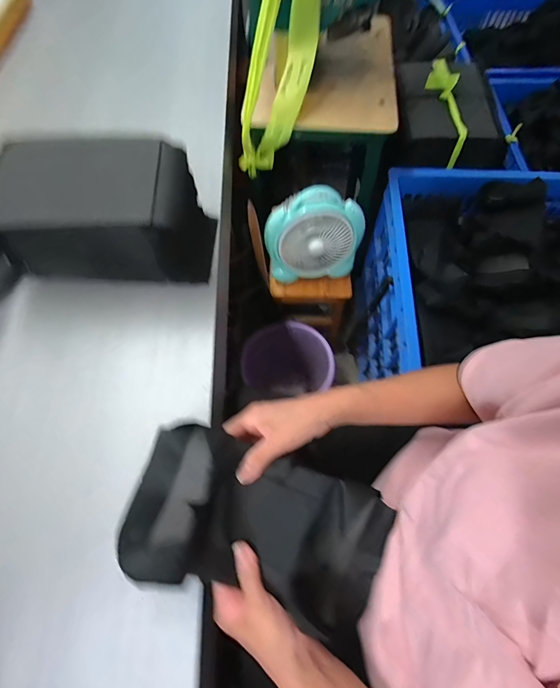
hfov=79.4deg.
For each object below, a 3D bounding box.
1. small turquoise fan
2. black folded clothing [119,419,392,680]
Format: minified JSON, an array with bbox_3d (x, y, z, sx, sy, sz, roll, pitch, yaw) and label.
[{"bbox_3d":[0.083,-0.274,0.846,0.238,0.214,0.112,-4,66,-2],"label":"small turquoise fan"},{"bbox_3d":[-0.021,0.198,0.365,0.279,0.108,0.155,20,67,8],"label":"black folded clothing"}]

